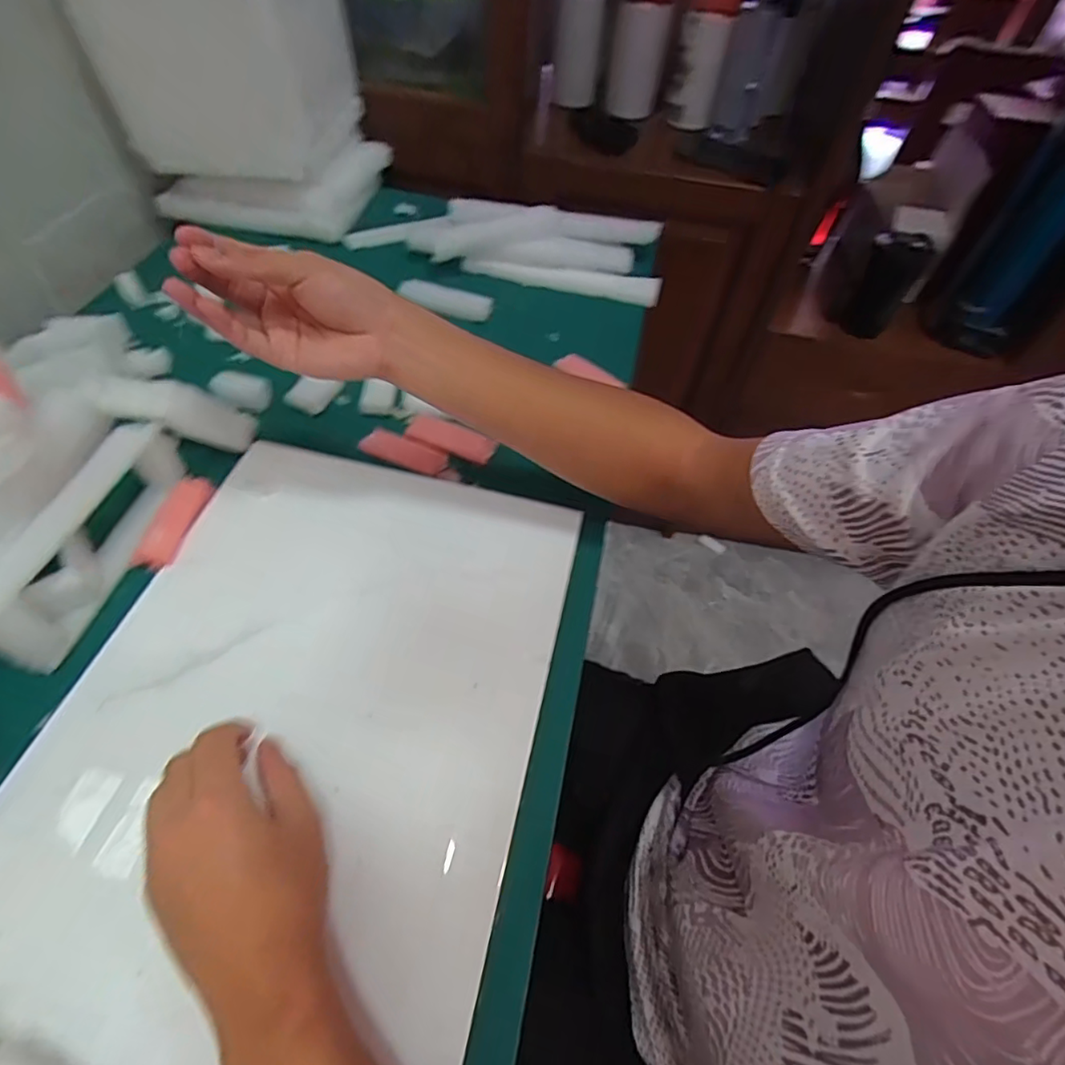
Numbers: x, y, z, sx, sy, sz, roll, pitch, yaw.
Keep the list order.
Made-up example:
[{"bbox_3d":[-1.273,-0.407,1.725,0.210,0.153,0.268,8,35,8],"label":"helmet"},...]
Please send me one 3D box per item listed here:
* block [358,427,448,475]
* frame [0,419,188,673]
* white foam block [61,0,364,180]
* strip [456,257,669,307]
[{"bbox_3d":[-0.118,-0.076,0.534,0.084,0.022,0.020,18,53,9],"label":"block"},{"bbox_3d":[-0.341,-0.003,0.417,0.073,0.063,0.184,10,52,3],"label":"frame"},{"bbox_3d":[-0.347,-0.569,0.655,0.205,0.223,0.221,10,52,3],"label":"white foam block"},{"bbox_3d":[0.037,-0.321,0.725,0.243,0.025,0.031,11,52,3],"label":"strip"}]

